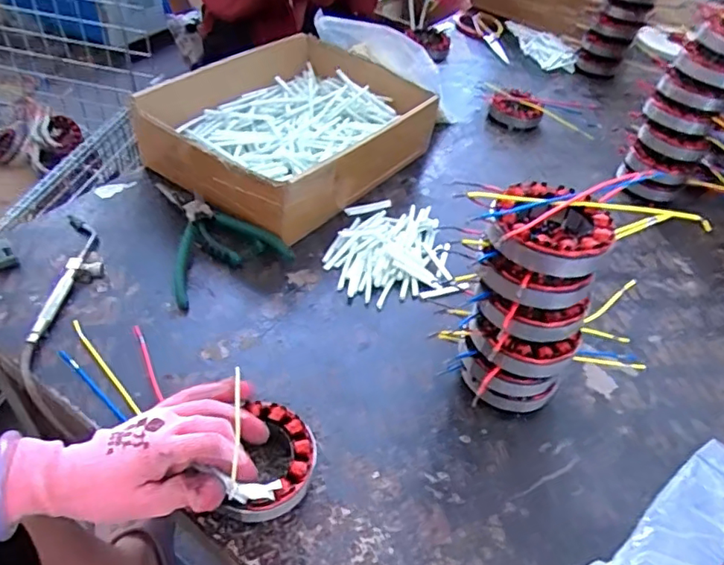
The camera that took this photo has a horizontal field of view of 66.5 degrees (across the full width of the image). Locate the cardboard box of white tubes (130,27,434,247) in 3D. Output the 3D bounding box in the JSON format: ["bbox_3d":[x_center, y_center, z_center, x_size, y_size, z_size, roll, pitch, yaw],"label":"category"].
[{"bbox_3d":[-0.085,-0.202,0.729,0.258,0.094,0.340,30,49,21],"label":"cardboard box of white tubes"}]

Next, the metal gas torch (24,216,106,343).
[{"bbox_3d":[-0.284,-0.010,0.548,0.049,0.014,0.175,-1,45,-9],"label":"metal gas torch"}]

